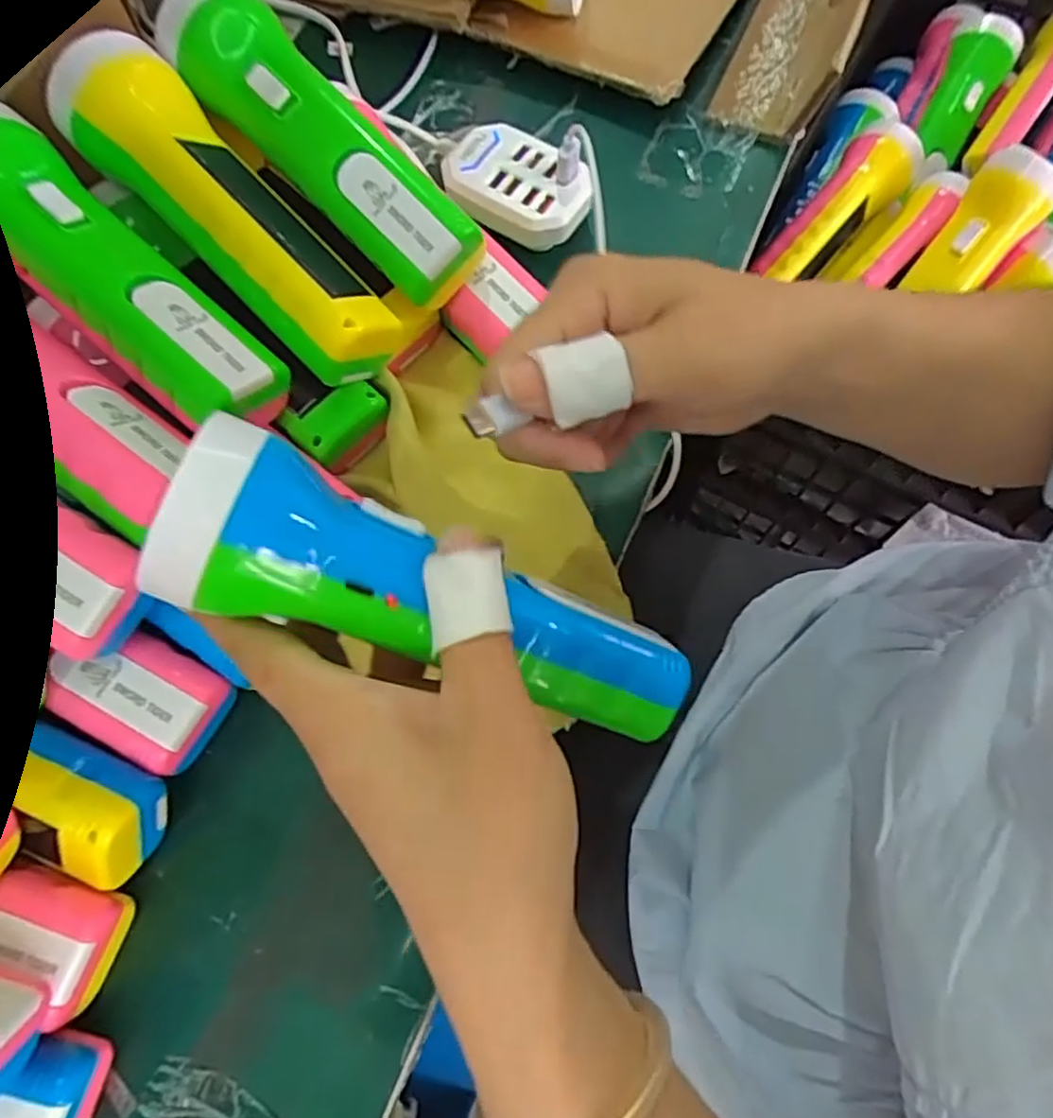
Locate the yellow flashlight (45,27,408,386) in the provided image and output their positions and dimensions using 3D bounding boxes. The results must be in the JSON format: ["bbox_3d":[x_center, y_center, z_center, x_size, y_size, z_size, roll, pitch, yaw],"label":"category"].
[{"bbox_3d":[-0.123,-0.143,0.289,0.050,0.039,0.173,-43,88,-13],"label":"yellow flashlight"}]

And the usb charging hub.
[{"bbox_3d":[-0.004,-0.192,0.361,0.077,0.021,0.048,27,73,12],"label":"usb charging hub"}]

